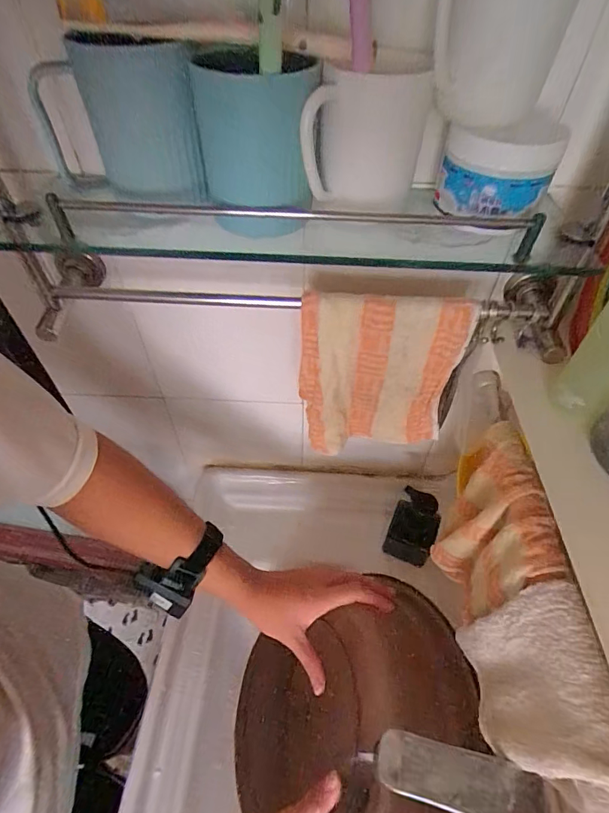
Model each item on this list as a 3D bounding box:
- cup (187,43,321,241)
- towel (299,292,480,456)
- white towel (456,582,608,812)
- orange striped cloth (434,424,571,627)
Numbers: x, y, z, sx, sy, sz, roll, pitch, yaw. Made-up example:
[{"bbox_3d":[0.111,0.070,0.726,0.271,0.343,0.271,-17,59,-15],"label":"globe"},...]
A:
[{"bbox_3d":[-0.032,-0.170,0.285,0.076,0.111,0.068,-3,50,-3],"label":"cup"},{"bbox_3d":[0.075,-0.022,0.449,0.161,0.195,0.045,4,50,3],"label":"towel"},{"bbox_3d":[0.181,0.228,0.329,0.048,0.138,0.133,0,50,-1],"label":"white towel"},{"bbox_3d":[0.183,0.129,0.440,0.052,0.176,0.156,1,50,1],"label":"orange striped cloth"}]

